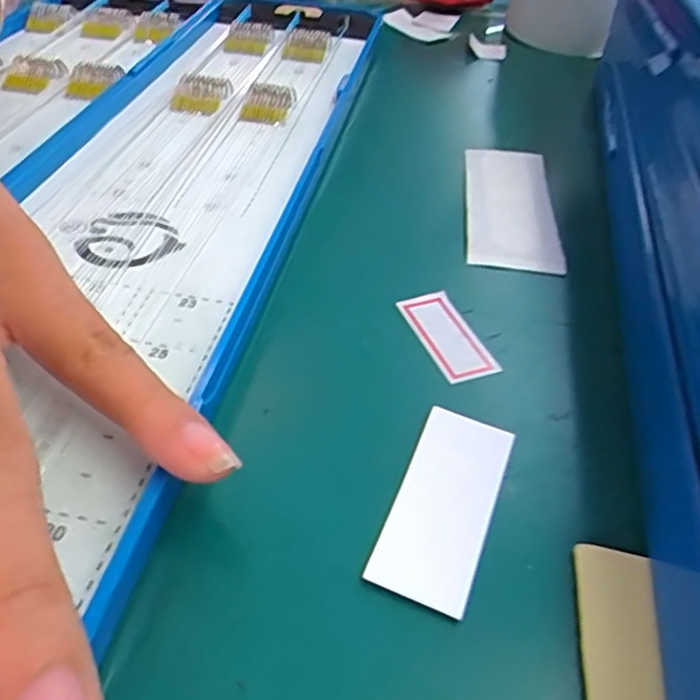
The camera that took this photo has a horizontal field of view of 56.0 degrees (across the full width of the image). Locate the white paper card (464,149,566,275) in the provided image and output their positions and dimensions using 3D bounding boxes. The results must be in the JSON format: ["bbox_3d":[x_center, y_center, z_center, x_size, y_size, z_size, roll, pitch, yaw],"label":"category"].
[{"bbox_3d":[0.057,-0.053,0.236,0.030,0.005,0.086,3,39,7],"label":"white paper card"}]

